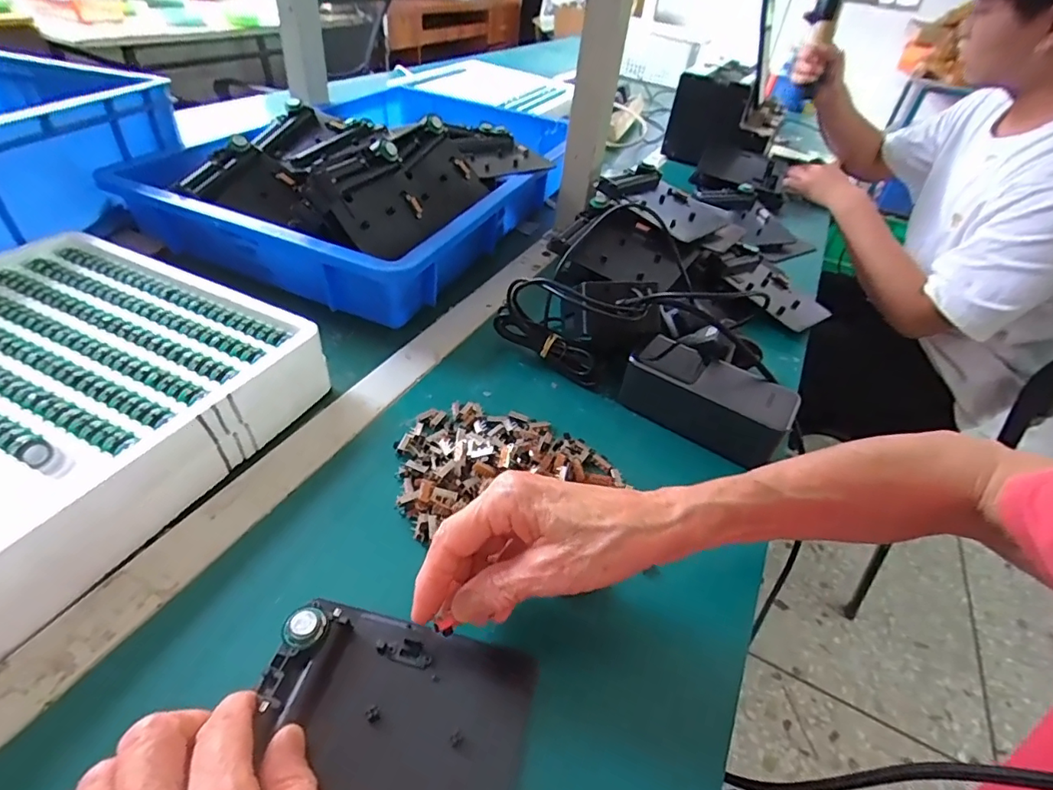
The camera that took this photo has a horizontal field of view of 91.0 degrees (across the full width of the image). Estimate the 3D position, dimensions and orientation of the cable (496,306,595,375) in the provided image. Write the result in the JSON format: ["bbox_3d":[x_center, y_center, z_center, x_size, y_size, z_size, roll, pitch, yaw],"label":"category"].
[{"bbox_3d":[0.015,-0.045,0.464,0.097,0.039,0.015,24,44,17],"label":"cable"}]

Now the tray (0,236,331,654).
[{"bbox_3d":[-0.348,0.009,0.336,0.296,0.053,0.316,20,43,13],"label":"tray"}]

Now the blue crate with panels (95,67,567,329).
[{"bbox_3d":[-0.194,-0.266,0.623,0.353,0.135,0.383,21,43,14],"label":"blue crate with panels"}]

